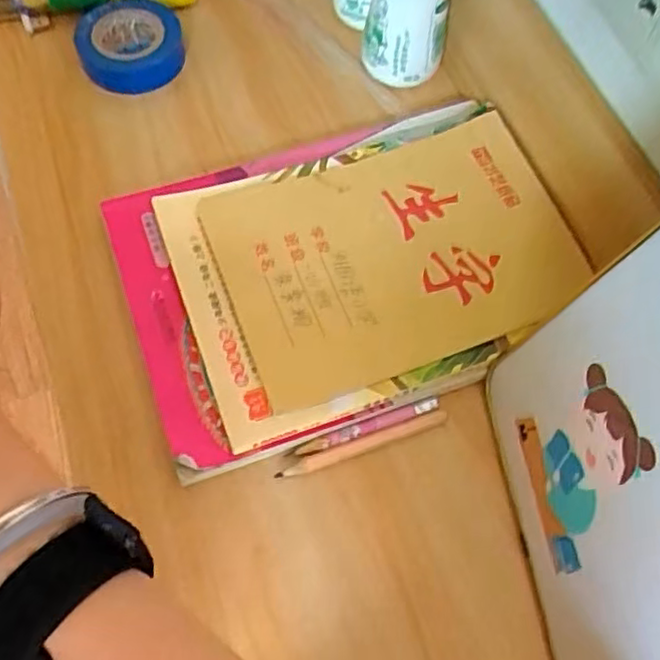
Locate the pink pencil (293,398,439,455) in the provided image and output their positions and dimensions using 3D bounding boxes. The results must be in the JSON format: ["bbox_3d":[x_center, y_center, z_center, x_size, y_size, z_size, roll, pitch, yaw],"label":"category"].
[{"bbox_3d":[0.019,0.049,0.340,0.075,0.004,0.006,-18,67,-10],"label":"pink pencil"}]

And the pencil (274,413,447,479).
[{"bbox_3d":[0.016,0.057,0.337,0.088,0.004,0.007,-18,67,-10],"label":"pencil"}]

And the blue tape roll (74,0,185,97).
[{"bbox_3d":[-0.130,-0.184,0.442,0.065,0.022,0.063,1,65,-2],"label":"blue tape roll"}]

